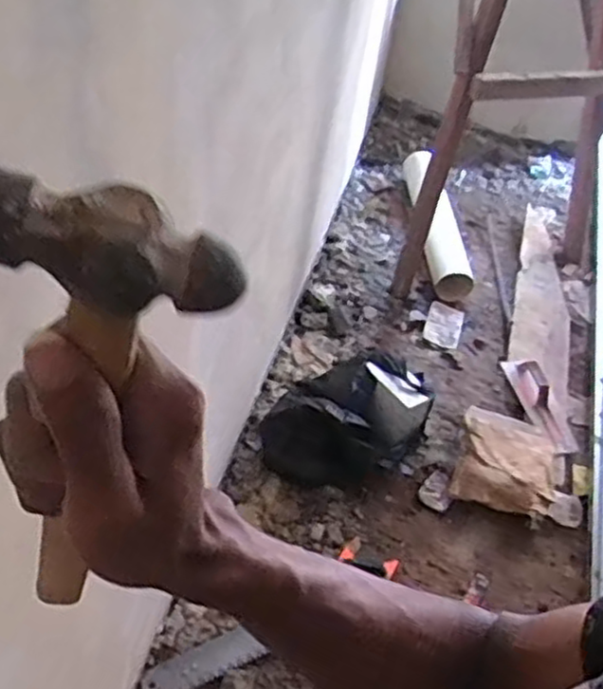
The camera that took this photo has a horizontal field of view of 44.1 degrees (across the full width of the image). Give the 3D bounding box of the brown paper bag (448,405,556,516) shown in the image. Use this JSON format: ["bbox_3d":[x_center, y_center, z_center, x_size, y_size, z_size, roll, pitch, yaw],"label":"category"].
[{"bbox_3d":[0.484,0.272,1.757,0.232,0.032,0.230,14,65,-2],"label":"brown paper bag"}]

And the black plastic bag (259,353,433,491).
[{"bbox_3d":[0.113,0.183,1.741,0.380,0.157,0.261,-31,57,-29],"label":"black plastic bag"}]

